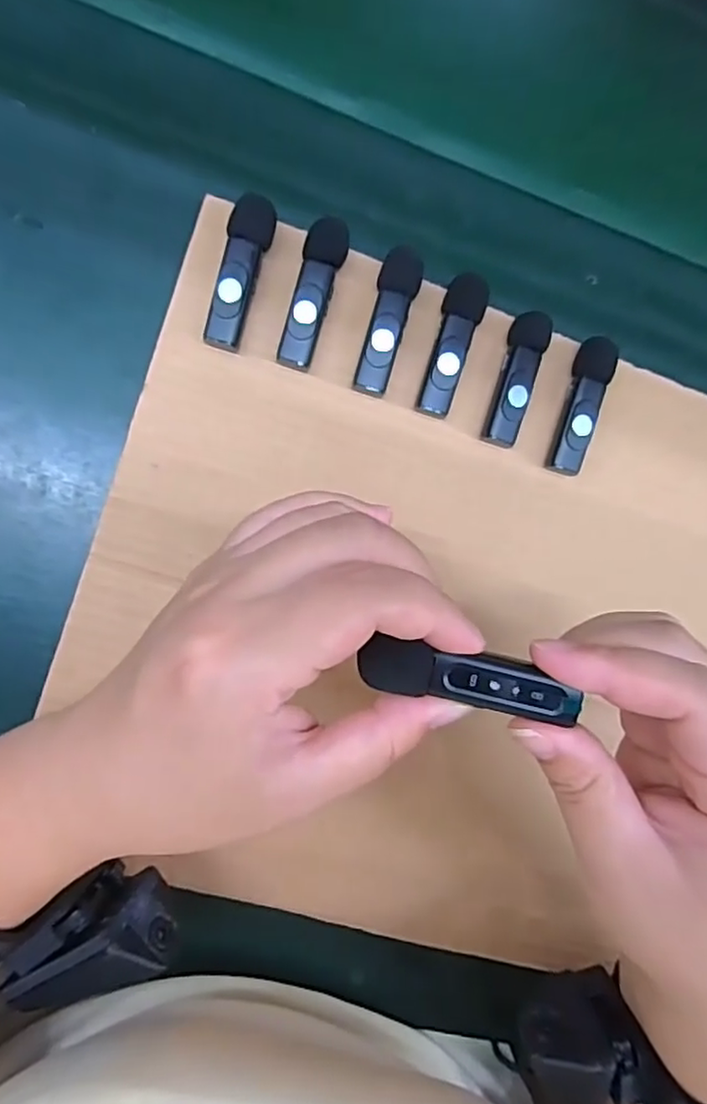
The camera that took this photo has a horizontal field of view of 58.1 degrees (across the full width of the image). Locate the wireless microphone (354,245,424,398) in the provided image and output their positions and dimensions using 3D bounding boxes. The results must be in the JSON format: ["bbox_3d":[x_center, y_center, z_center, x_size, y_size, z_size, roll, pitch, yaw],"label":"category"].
[{"bbox_3d":[0.016,-0.104,0.288,0.018,0.015,0.065,14,88,-10],"label":"wireless microphone"}]

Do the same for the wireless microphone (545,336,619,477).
[{"bbox_3d":[0.109,-0.069,0.306,0.018,0.015,0.065,16,88,-10],"label":"wireless microphone"}]

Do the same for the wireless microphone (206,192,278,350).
[{"bbox_3d":[-0.049,-0.120,0.277,0.019,0.017,0.065,12,89,-10],"label":"wireless microphone"}]

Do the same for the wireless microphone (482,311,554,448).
[{"bbox_3d":[0.076,-0.082,0.300,0.017,0.015,0.062,17,88,-10],"label":"wireless microphone"}]

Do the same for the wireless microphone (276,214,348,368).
[{"bbox_3d":[-0.017,-0.114,0.283,0.018,0.015,0.064,13,89,-10],"label":"wireless microphone"}]

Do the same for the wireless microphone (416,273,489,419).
[{"bbox_3d":[0.044,-0.094,0.293,0.018,0.016,0.065,18,88,-10],"label":"wireless microphone"}]

